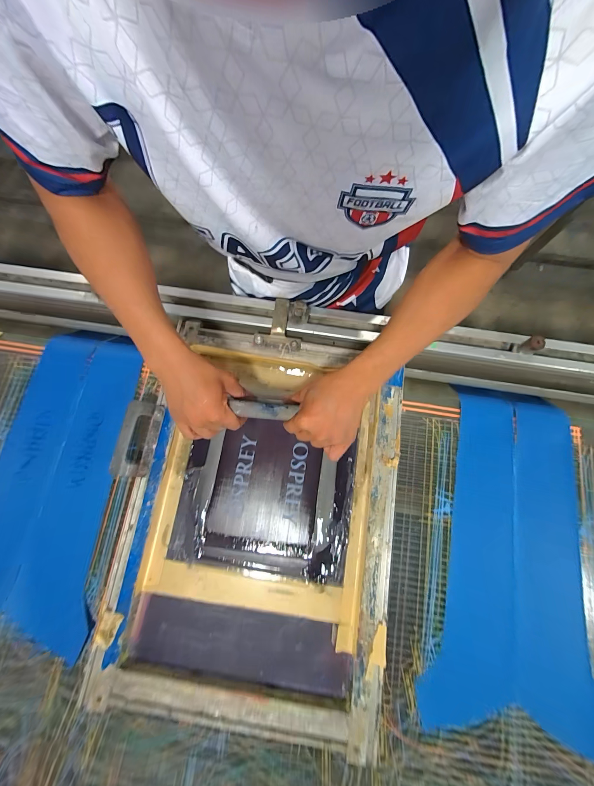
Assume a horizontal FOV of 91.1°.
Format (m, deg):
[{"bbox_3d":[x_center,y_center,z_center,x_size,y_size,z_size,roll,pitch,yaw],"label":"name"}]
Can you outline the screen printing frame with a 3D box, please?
[{"bbox_3d":[-0.051,0.171,0.446,0.387,0.030,0.531,9,77,3],"label":"screen printing frame"}]

